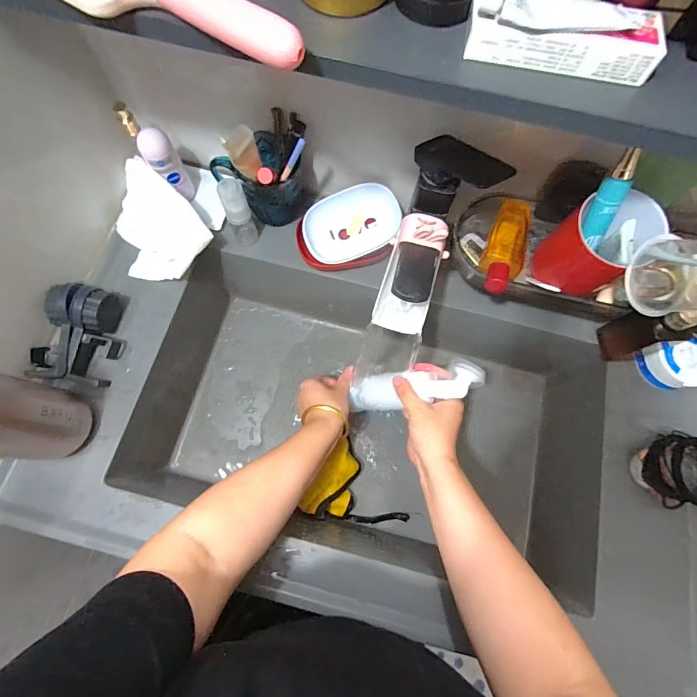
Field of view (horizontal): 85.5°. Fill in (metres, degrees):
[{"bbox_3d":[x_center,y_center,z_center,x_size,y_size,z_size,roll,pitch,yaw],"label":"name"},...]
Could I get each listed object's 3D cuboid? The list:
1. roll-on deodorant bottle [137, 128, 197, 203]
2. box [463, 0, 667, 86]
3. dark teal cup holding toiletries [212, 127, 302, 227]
[{"bbox_3d":[-0.229,-0.231,0.485,0.036,0.089,0.038,1,72,-2],"label":"roll-on deodorant bottle"},{"bbox_3d":[0.131,-0.191,0.233,0.114,0.024,0.027,9,72,0],"label":"box"},{"bbox_3d":[-0.104,-0.215,0.484,0.098,0.096,0.084,10,72,1],"label":"dark teal cup holding toiletries"}]

